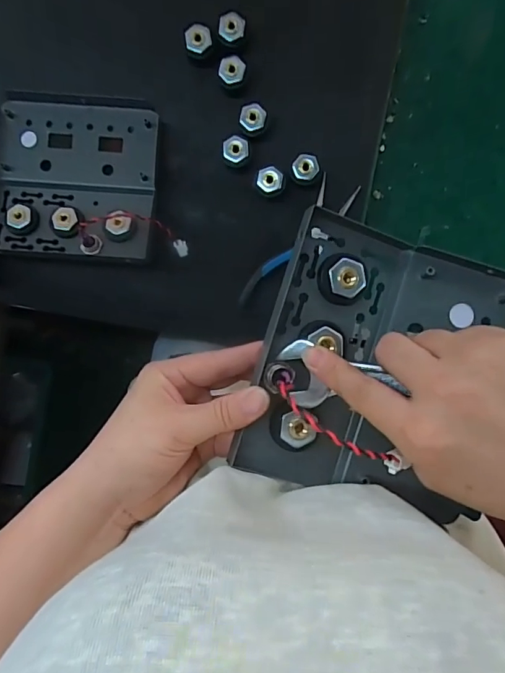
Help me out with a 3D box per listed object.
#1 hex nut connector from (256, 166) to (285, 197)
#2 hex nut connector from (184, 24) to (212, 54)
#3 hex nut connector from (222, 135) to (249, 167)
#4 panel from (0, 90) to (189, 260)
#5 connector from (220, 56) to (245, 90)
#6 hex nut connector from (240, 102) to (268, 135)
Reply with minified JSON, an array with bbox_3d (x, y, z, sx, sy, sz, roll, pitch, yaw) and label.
[{"bbox_3d":[0.017,-0.144,0.433,0.025,0.025,0.025,-27,96,4],"label":"hex nut connector"},{"bbox_3d":[-0.048,-0.268,0.418,0.023,0.021,0.021,-9,97,2],"label":"hex nut connector"},{"bbox_3d":[-0.016,-0.173,0.433,0.024,0.028,0.025,2,97,1],"label":"hex nut connector"},{"bbox_3d":[-0.159,-0.152,0.432,0.179,0.029,0.149,3,97,1],"label":"panel"},{"bbox_3d":[-0.018,-0.242,0.424,0.023,0.026,0.021,18,97,-1],"label":"connector"},{"bbox_3d":[0.001,-0.201,0.429,0.024,0.026,0.025,-4,97,2],"label":"hex nut connector"}]

